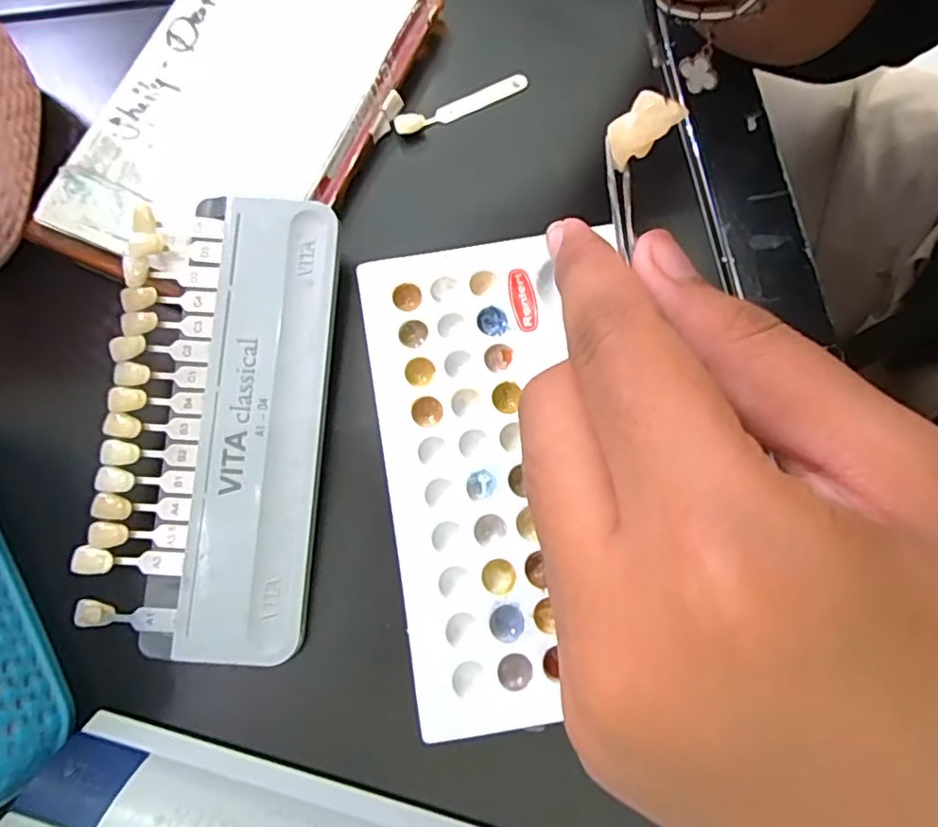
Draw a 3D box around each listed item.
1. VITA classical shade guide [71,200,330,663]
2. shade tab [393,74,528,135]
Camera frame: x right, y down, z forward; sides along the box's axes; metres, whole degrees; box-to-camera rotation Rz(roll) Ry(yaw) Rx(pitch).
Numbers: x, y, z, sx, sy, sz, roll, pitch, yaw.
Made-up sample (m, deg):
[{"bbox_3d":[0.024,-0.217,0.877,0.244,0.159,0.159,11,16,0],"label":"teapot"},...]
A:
[{"bbox_3d":[-0.080,0.000,0.187,0.070,0.010,0.143,4,76,2],"label":"VITA classical shade guide"},{"bbox_3d":[-0.003,-0.121,0.232,0.055,0.005,0.007,-25,77,-5],"label":"shade tab"}]

